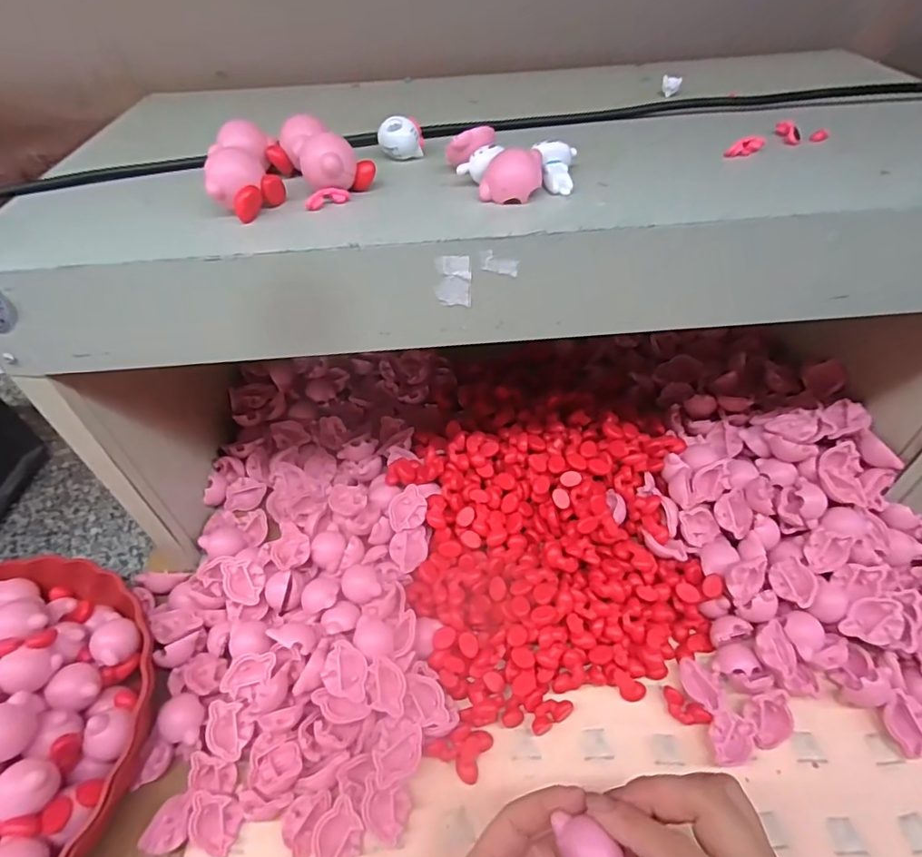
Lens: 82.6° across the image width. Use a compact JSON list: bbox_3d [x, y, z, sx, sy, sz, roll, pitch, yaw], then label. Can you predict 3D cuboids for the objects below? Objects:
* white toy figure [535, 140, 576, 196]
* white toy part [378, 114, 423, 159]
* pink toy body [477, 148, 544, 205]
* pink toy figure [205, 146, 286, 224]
[{"bbox_3d":[0.049,-0.137,0.273,0.020,0.016,0.031,5,49,8],"label":"white toy figure"},{"bbox_3d":[-0.036,-0.170,0.307,0.024,0.019,0.015,-7,48,-1],"label":"white toy part"},{"bbox_3d":[0.026,-0.129,0.265,0.029,0.019,0.027,8,50,12],"label":"pink toy body"},{"bbox_3d":[-0.108,-0.121,0.259,0.028,0.027,0.026,0,49,4],"label":"pink toy figure"}]

